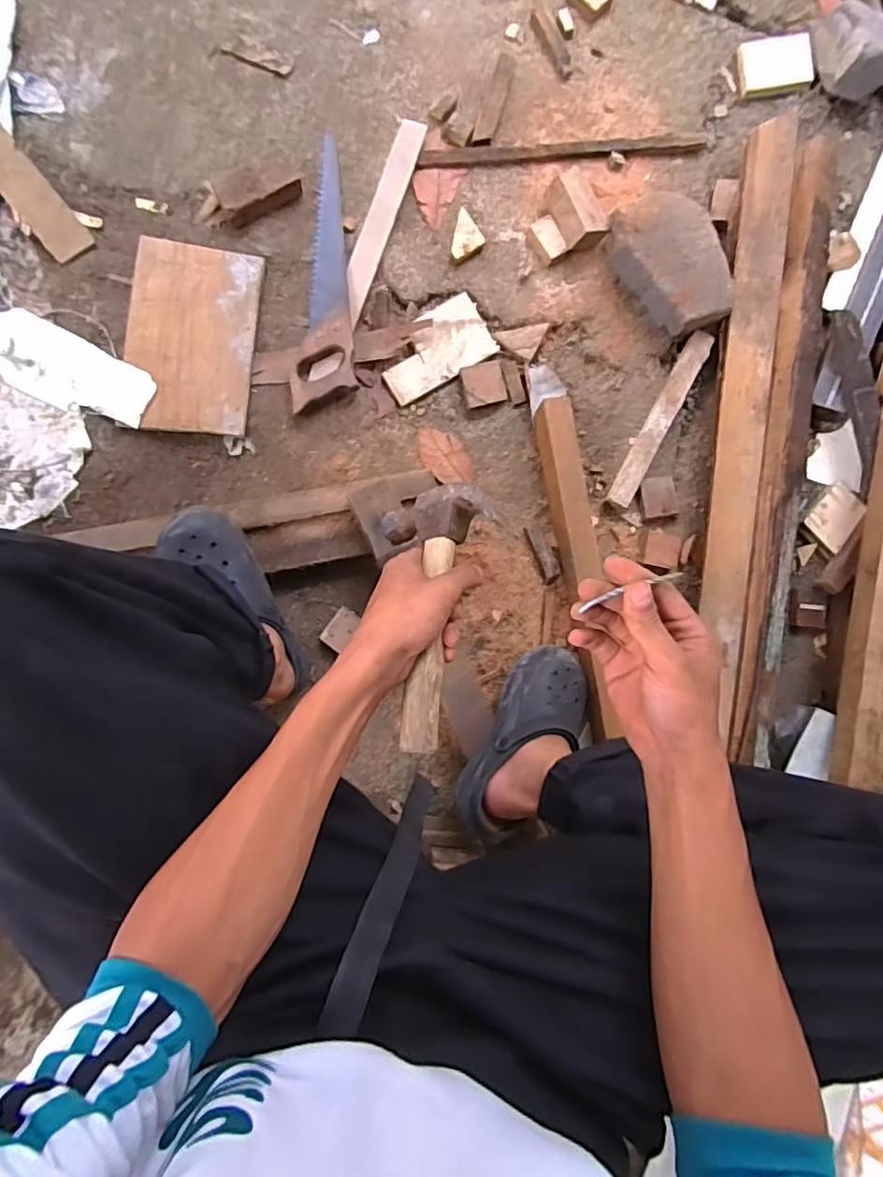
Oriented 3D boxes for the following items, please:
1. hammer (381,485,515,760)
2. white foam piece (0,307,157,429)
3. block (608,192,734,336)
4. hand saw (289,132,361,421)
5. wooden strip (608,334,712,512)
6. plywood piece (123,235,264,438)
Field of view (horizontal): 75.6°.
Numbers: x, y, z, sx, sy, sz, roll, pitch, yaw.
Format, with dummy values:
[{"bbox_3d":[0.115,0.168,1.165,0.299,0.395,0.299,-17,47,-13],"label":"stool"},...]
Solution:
[{"bbox_3d":[-0.014,0.020,0.453,0.083,0.067,0.214,9,70,-5],"label":"hammer"},{"bbox_3d":[-0.519,-0.303,0.790,0.231,0.008,0.100,23,85,-4],"label":"white foam piece"},{"bbox_3d":[0.347,-0.488,0.864,0.126,0.075,0.207,-41,92,-6],"label":"block"},{"bbox_3d":[-0.163,-0.458,0.826,0.083,0.027,0.411,2,87,-6],"label":"hand saw"},{"bbox_3d":[0.334,-0.259,0.864,0.036,0.010,0.299,26,83,21],"label":"wooden strip"},{"bbox_3d":[-0.358,-0.357,0.813,0.173,0.017,0.263,6,87,-5],"label":"plywood piece"}]

